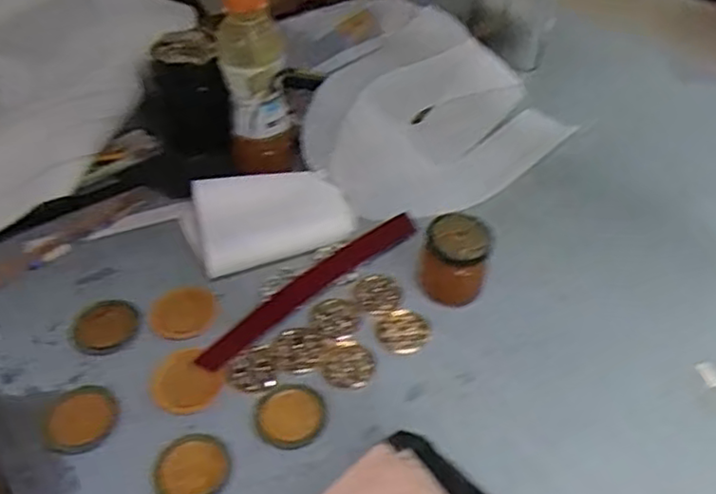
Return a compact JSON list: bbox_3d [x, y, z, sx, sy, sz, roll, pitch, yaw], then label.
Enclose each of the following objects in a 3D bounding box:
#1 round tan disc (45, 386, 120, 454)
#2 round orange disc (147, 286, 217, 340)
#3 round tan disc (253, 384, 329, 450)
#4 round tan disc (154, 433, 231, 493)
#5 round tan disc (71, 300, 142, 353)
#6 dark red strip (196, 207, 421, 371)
[{"bbox_3d":[-0.221,0.138,0.543,0.054,0.005,0.059,0,43,0],"label":"round tan disc"},{"bbox_3d":[-0.161,0.062,0.624,0.060,0.005,0.056,0,43,0],"label":"round orange disc"},{"bbox_3d":[-0.054,0.136,0.548,0.055,0.006,0.055,0,43,0],"label":"round tan disc"},{"bbox_3d":[-0.125,0.168,0.512,0.053,0.008,0.059,-6,44,-6],"label":"round tan disc"},{"bbox_3d":[-0.227,0.072,0.607,0.055,0.005,0.056,0,43,0],"label":"round tan disc"},{"bbox_3d":[-0.038,0.035,0.642,0.034,0.009,0.254,32,52,30],"label":"dark red strip"}]

